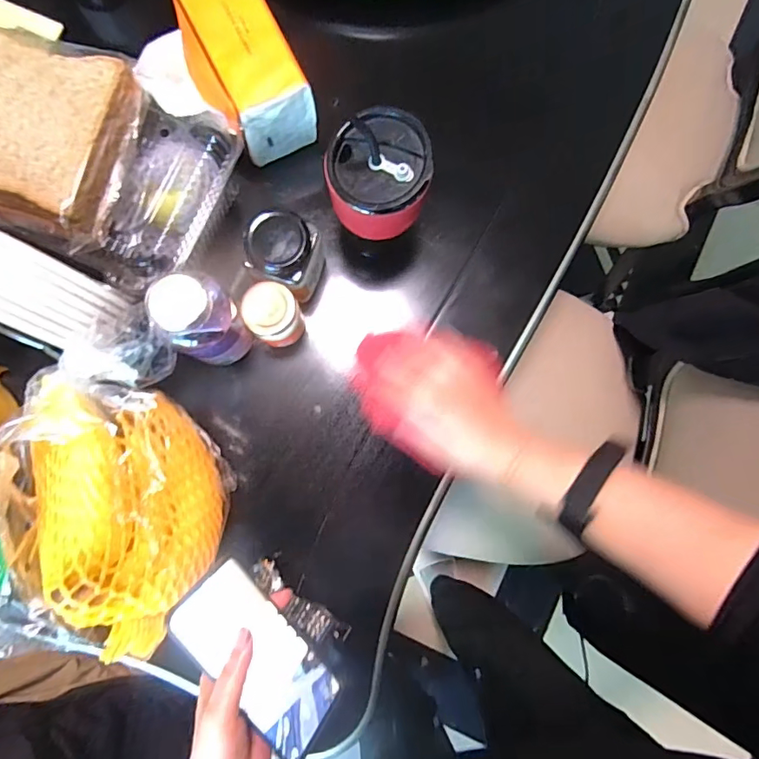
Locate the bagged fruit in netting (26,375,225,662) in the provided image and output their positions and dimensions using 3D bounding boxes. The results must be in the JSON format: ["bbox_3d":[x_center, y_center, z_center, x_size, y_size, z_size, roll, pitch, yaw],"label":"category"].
[{"bbox_3d":[-0.219,0.120,0.414,0.145,0.102,0.219,8,85,0],"label":"bagged fruit in netting"}]

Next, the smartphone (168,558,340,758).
[{"bbox_3d":[-0.098,0.231,0.410,0.154,0.075,0.005,49,130,-3],"label":"smartphone"}]

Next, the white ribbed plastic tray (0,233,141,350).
[{"bbox_3d":[-0.271,-0.073,0.377,0.153,0.049,0.067,26,84,-20],"label":"white ribbed plastic tray"}]

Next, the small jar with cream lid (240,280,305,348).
[{"bbox_3d":[-0.100,-0.061,0.472,0.048,0.078,0.048,0,85,-1],"label":"small jar with cream lid"}]

